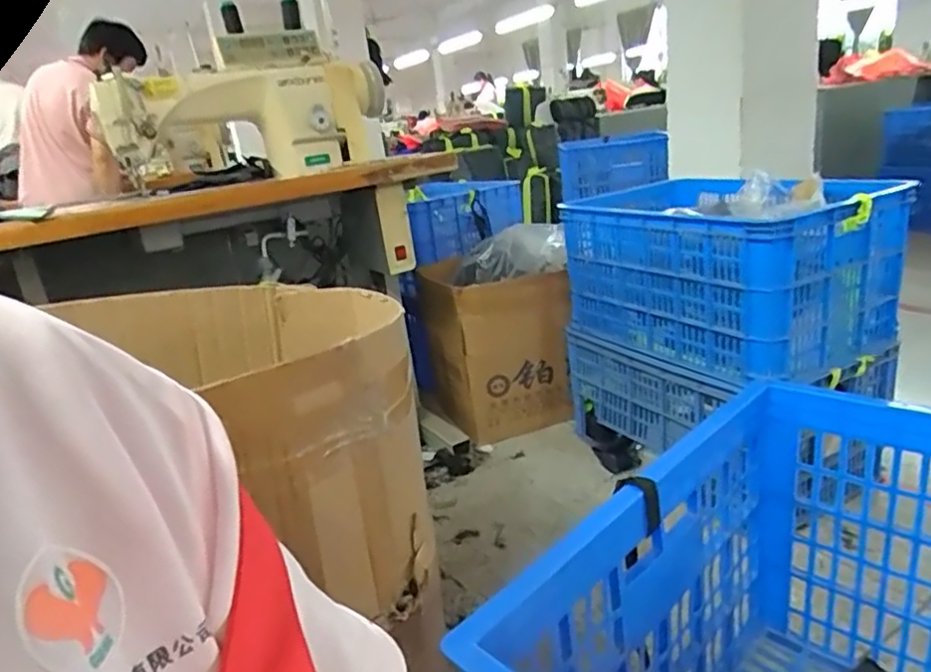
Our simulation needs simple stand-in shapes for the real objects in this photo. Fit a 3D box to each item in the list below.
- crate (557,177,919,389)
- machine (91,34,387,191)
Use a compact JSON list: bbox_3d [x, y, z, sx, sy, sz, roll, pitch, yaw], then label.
[{"bbox_3d":[0.519,-0.154,1.381,0.387,0.307,0.649,-17,20,-24],"label":"crate"},{"bbox_3d":[-0.464,-0.491,1.371,0.581,0.272,0.195,-17,20,-24],"label":"machine"}]

